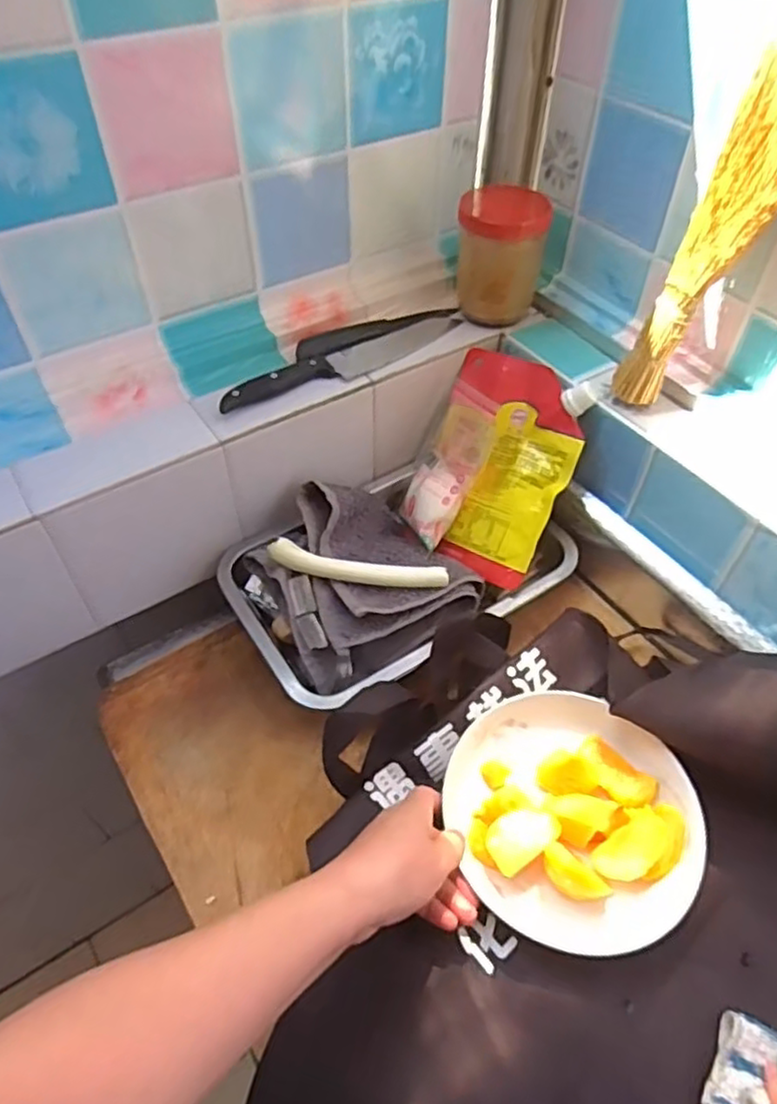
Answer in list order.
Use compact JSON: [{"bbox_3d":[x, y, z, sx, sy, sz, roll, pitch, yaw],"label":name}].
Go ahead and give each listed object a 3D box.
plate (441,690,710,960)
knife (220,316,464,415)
[{"bbox_3d":[0.134,0.192,0.513,0.176,0.039,0.168,0,50,0],"label":"plate"},{"bbox_3d":[-0.033,-0.174,0.631,0.253,0.021,0.040,-31,56,-24],"label":"knife"}]

